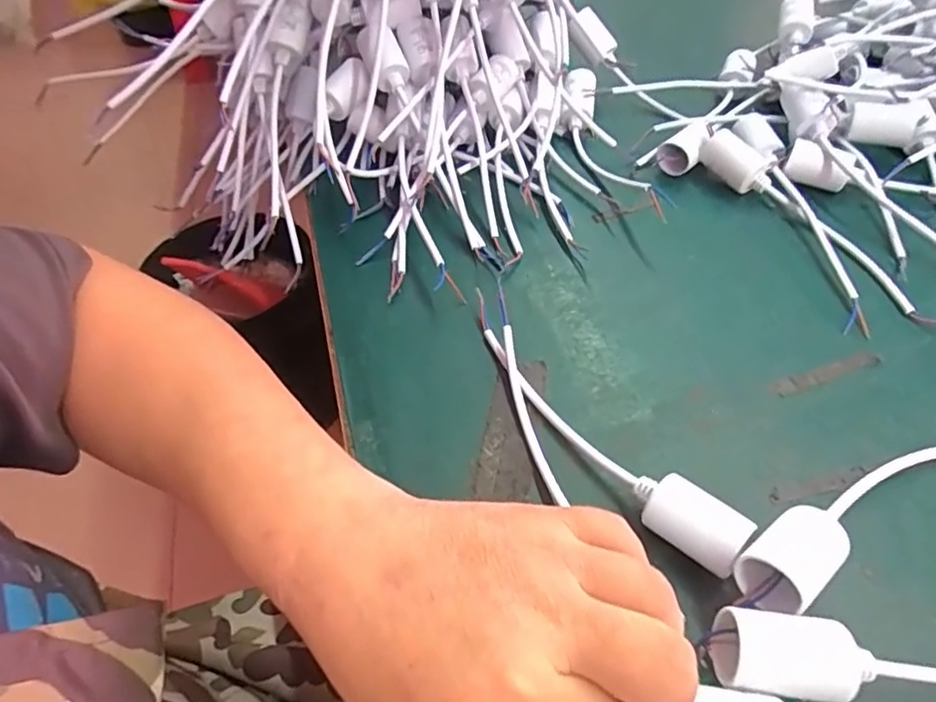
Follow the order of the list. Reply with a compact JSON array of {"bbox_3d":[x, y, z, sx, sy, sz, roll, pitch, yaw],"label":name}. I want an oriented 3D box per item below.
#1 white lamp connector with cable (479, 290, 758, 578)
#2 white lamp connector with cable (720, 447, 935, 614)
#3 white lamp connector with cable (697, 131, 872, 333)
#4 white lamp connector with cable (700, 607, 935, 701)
[{"bbox_3d":[0.057,0.034,0.323,0.026,0.030,0.200,-30,54,-19],"label":"white lamp connector with cable"},{"bbox_3d":[0.197,0.065,0.280,0.220,0.040,0.032,-24,52,-15],"label":"white lamp connector with cable"},{"bbox_3d":[0.225,-0.091,0.420,0.049,0.032,0.185,-15,50,-8],"label":"white lamp connector with cable"},{"bbox_3d":[0.190,0.123,0.230,0.192,0.041,0.027,1,50,6],"label":"white lamp connector with cable"}]

